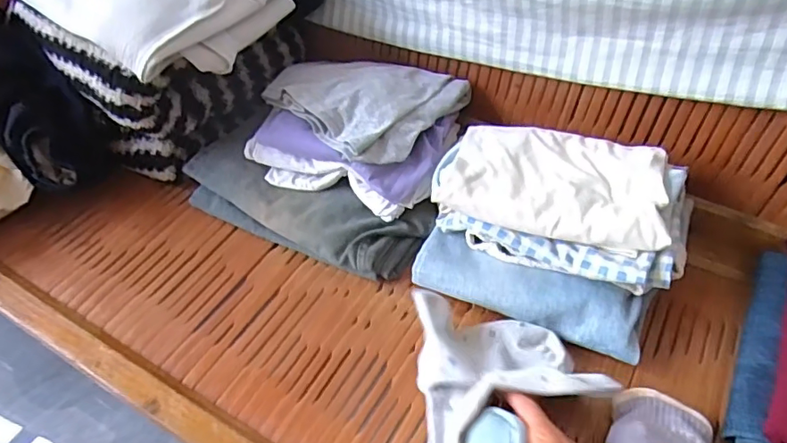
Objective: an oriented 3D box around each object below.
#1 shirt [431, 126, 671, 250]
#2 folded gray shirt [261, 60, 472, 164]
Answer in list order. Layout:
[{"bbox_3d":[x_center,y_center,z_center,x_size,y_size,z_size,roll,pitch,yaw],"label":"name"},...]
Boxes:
[{"bbox_3d":[0.160,-0.052,0.544,0.215,0.033,0.143,12,53,10],"label":"shirt"},{"bbox_3d":[-0.047,-0.159,0.640,0.220,0.042,0.183,28,57,21],"label":"folded gray shirt"}]

